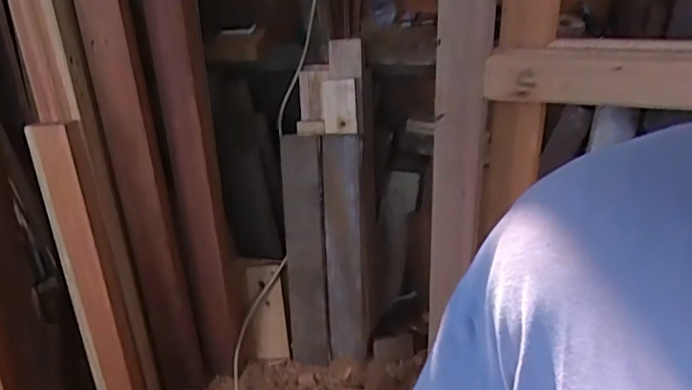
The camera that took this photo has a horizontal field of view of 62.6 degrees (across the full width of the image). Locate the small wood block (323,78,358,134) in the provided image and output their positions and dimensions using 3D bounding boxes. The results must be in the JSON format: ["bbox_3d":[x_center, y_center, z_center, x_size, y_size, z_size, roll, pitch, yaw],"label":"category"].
[{"bbox_3d":[-0.013,-0.233,1.503,0.088,0.140,0.031,-4,6,-12],"label":"small wood block"}]

